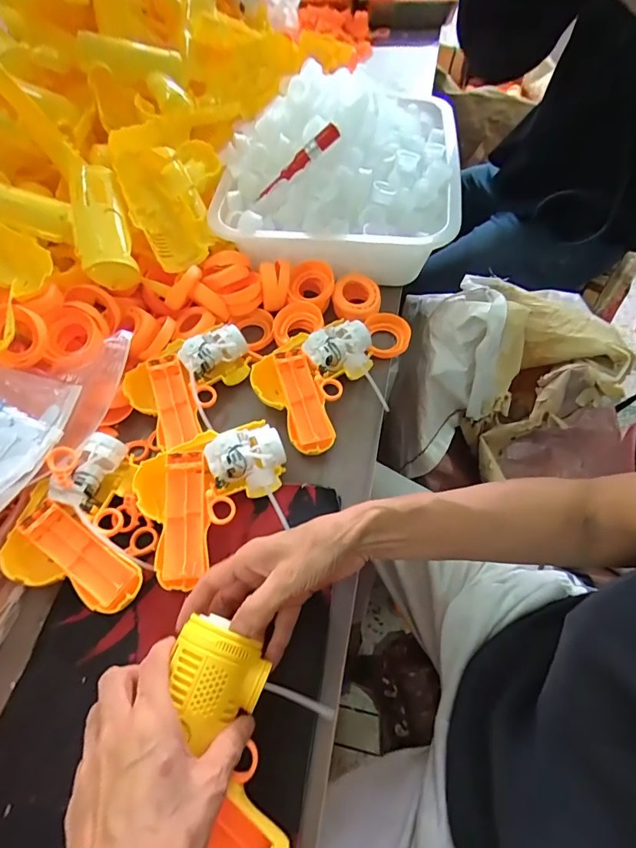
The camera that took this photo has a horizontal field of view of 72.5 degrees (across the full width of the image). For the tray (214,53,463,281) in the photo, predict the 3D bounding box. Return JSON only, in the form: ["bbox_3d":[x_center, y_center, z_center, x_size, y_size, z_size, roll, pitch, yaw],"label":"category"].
[{"bbox_3d":[0.030,-0.356,0.578,0.295,0.119,0.349,6,58,6],"label":"tray"}]

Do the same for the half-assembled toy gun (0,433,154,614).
[{"bbox_3d":[-0.196,0.082,0.386,0.122,0.041,0.135,14,59,11],"label":"half-assembled toy gun"}]

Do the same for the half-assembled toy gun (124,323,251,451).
[{"bbox_3d":[-0.143,-0.048,0.463,0.104,0.040,0.148,28,62,19],"label":"half-assembled toy gun"}]

